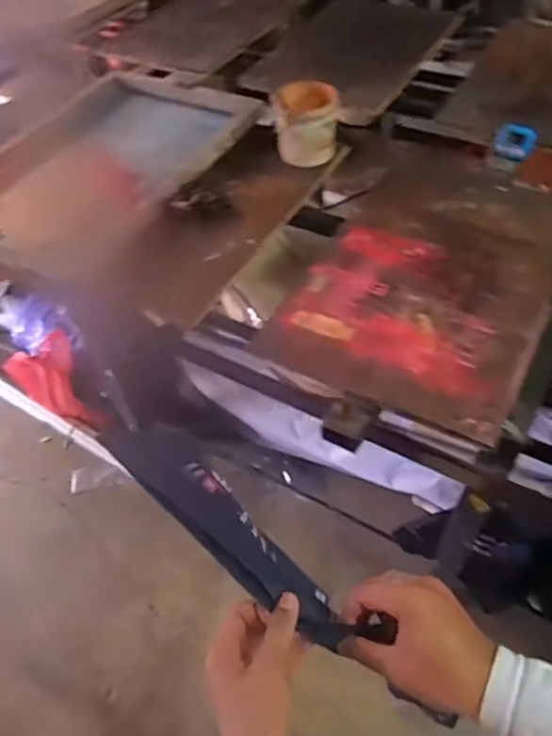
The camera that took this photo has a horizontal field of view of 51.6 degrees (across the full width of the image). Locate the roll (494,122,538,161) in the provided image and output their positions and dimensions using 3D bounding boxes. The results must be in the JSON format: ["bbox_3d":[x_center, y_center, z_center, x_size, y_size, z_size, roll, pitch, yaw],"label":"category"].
[{"bbox_3d":[0.492,-0.466,1.172,0.077,0.064,0.034,16,54,15],"label":"roll"}]

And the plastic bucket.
[{"bbox_3d":[0.061,-0.513,1.194,0.132,0.113,0.138,-1,52,2],"label":"plastic bucket"}]

